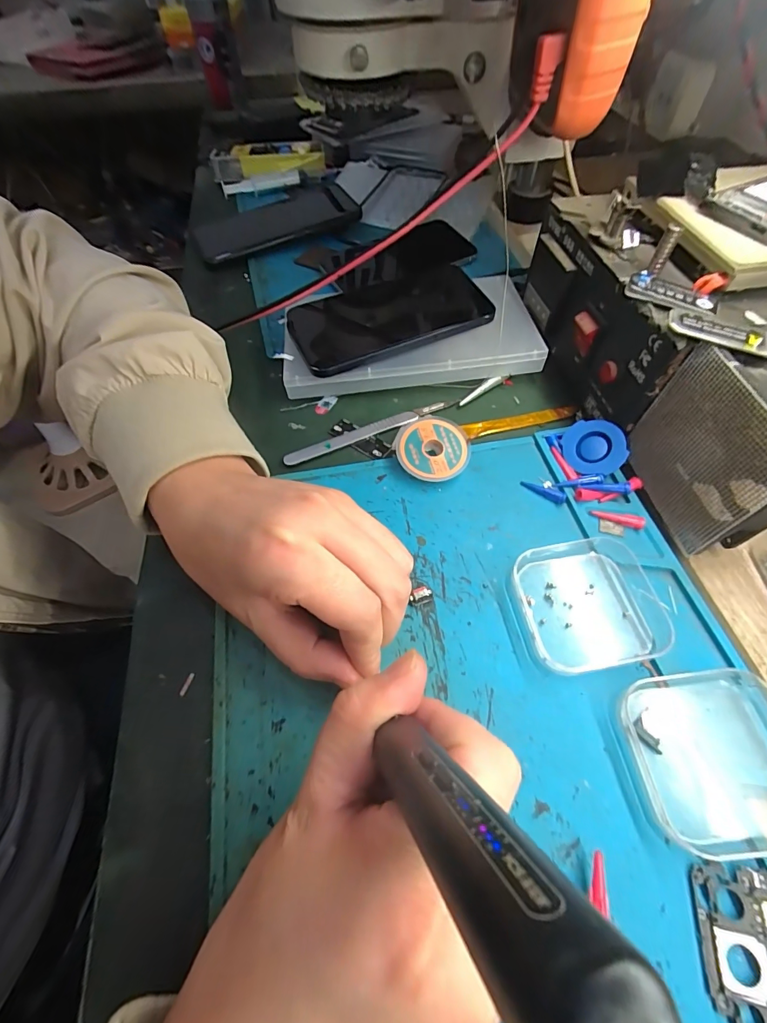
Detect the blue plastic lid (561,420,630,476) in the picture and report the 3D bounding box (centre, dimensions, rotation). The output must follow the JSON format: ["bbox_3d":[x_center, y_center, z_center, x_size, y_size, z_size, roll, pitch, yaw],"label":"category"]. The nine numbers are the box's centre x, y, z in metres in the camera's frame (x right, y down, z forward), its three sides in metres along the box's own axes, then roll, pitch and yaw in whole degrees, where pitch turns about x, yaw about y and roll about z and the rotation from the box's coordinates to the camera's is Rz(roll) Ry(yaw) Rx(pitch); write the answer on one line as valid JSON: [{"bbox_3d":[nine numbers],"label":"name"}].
[{"bbox_3d":[0.131,-0.040,0.260,0.035,0.006,0.035,-6,76,36],"label":"blue plastic lid"}]

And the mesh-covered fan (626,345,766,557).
[{"bbox_3d":[0.170,-0.028,0.215,0.026,0.085,0.082,-13,57,-8],"label":"mesh-covered fan"}]

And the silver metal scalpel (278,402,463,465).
[{"bbox_3d":[-0.007,-0.057,0.289,0.127,0.005,0.012,-22,59,-13],"label":"silver metal scalpel"}]

